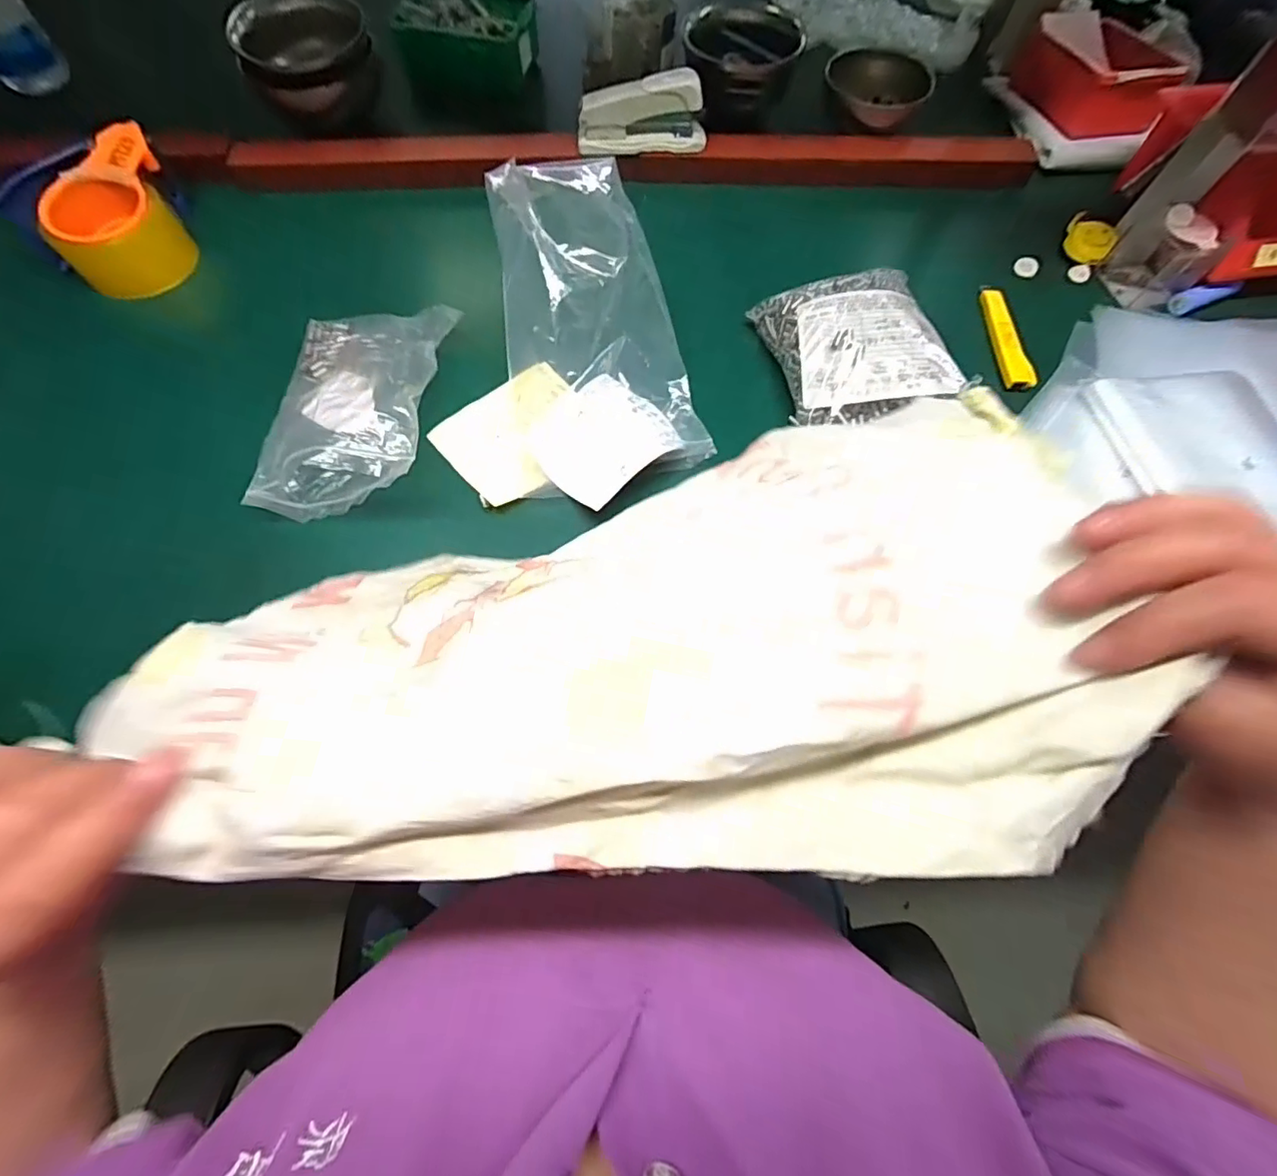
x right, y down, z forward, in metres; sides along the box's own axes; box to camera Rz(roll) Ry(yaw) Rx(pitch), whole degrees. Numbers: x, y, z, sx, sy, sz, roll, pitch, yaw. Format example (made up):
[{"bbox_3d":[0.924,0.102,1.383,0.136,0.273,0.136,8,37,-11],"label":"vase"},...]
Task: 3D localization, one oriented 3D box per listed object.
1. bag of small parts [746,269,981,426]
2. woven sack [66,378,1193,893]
[{"bbox_3d":[0.173,-0.192,0.431,0.123,0.055,0.140,-7,68,-5],"label":"bag of small parts"},{"bbox_3d":[-0.007,0.018,0.251,0.453,0.087,0.225,-10,29,2],"label":"woven sack"}]

